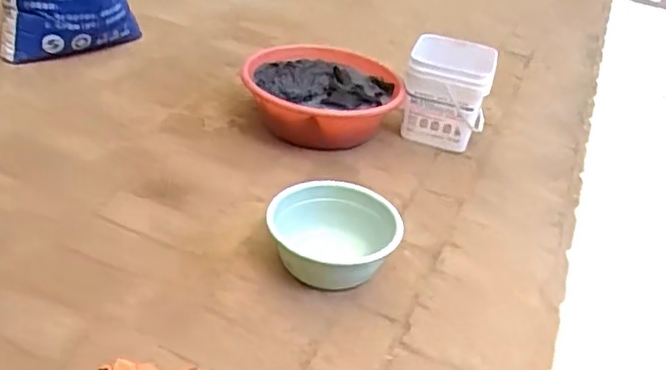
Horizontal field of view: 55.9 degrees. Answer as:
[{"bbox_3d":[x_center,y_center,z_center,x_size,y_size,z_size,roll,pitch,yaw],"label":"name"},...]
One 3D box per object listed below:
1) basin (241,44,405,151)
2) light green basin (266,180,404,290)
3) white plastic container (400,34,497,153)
[{"bbox_3d":[-0.044,-0.259,1.867,0.462,0.188,0.462,6,33,-4],"label":"basin"},{"bbox_3d":[0.002,0.103,1.330,0.275,0.130,0.228,9,33,0],"label":"light green basin"},{"bbox_3d":[0.333,-0.282,1.856,0.240,0.290,0.234,12,33,5],"label":"white plastic container"}]

